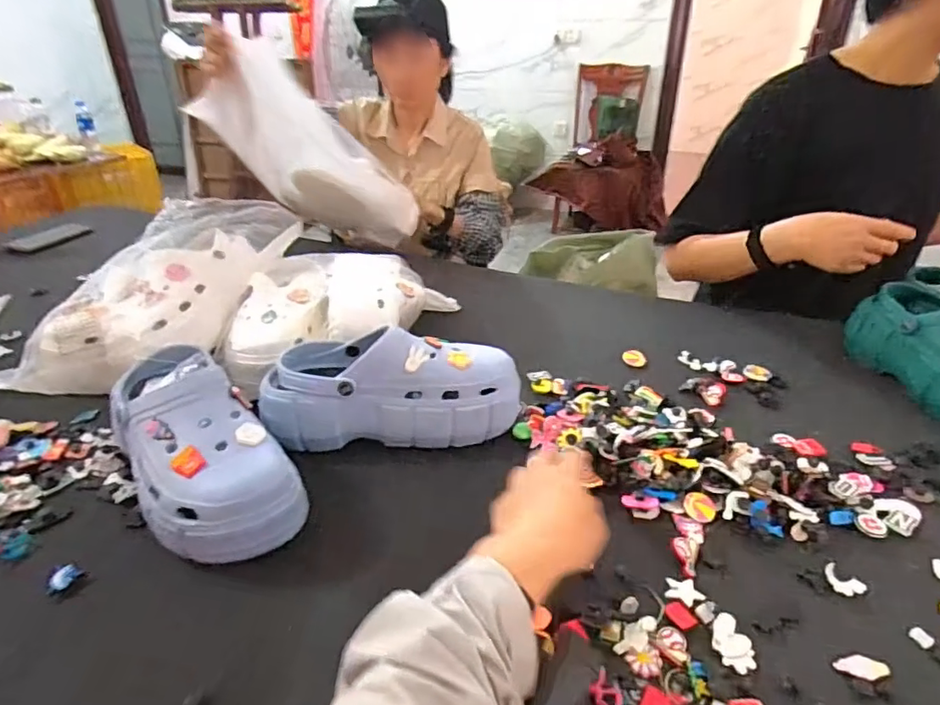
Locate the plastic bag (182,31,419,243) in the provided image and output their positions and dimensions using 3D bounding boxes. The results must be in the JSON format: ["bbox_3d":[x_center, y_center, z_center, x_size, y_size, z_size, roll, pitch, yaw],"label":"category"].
[{"bbox_3d":[-0.272,-0.326,1.006,0.154,0.431,0.133,-53,43,-2],"label":"plastic bag"}]

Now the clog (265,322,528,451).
[{"bbox_3d":[-0.081,0.030,0.586,0.261,0.103,0.096,-3,30,-4],"label":"clog"}]

